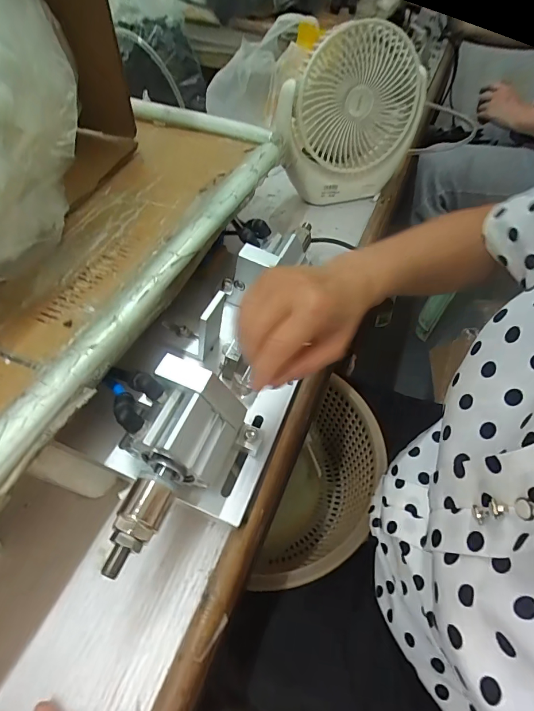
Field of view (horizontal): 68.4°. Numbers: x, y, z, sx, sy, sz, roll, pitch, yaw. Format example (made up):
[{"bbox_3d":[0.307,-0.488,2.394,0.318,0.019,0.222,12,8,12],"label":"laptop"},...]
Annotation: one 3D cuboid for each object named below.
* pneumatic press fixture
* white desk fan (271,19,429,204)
[{"bbox_3d":[-0.035,0.013,0.340,0.102,0.102,0.316,12,51,9],"label":"pneumatic press fixture"},{"bbox_3d":[0.108,-0.300,0.503,0.189,0.189,0.123,1,53,1],"label":"white desk fan"}]

